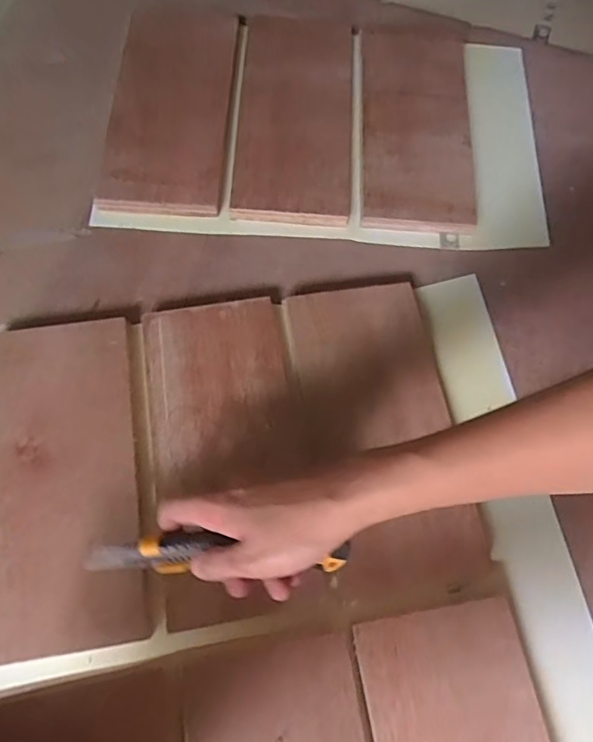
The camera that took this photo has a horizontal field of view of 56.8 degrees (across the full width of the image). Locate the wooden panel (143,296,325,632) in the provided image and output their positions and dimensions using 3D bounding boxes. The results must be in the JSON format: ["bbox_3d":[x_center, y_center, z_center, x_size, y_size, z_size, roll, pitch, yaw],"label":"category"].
[{"bbox_3d":[-0.055,0.059,0.444,0.119,0.008,0.258,-9,70,-6],"label":"wooden panel"}]

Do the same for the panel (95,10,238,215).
[{"bbox_3d":[-0.131,-0.283,0.583,0.117,0.029,0.267,3,69,-2],"label":"panel"}]

